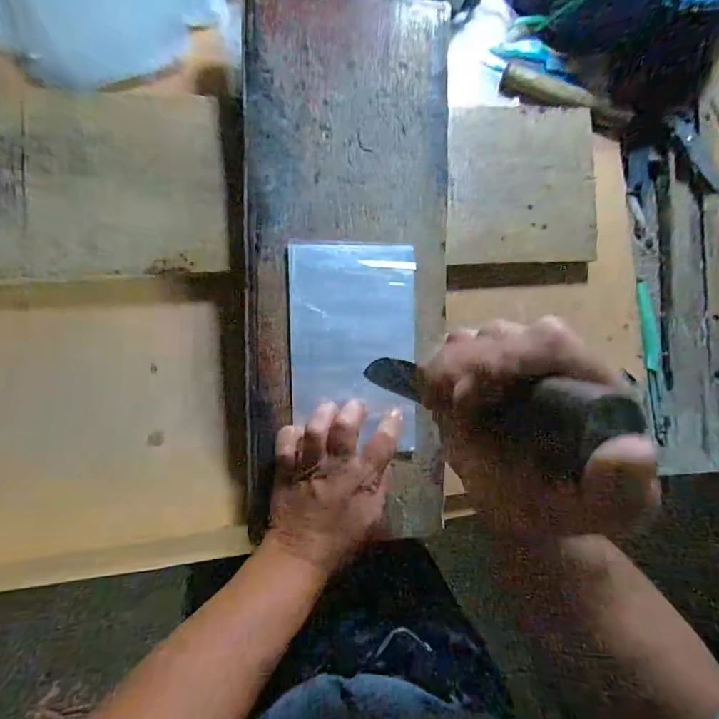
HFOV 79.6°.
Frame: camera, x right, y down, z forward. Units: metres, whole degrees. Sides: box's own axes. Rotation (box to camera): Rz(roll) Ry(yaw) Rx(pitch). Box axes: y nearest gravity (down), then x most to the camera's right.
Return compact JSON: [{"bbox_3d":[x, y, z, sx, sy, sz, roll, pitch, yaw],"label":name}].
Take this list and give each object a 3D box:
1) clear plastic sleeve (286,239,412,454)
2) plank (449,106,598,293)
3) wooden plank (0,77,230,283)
[{"bbox_3d":[-0.005,-0.015,0.380,0.109,0.008,0.172,0,92,-6],"label":"clear plastic sleeve"},{"bbox_3d":[0.165,-0.166,0.445,0.164,0.029,0.182,-2,91,-8],"label":"plank"},{"bbox_3d":[-0.281,-0.152,0.368,0.312,0.028,0.168,-4,91,-8],"label":"wooden plank"}]

